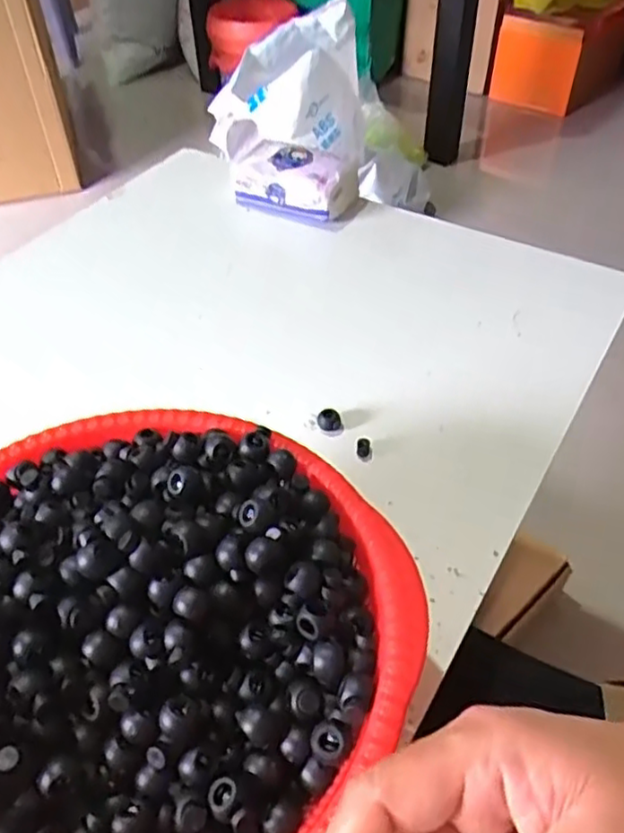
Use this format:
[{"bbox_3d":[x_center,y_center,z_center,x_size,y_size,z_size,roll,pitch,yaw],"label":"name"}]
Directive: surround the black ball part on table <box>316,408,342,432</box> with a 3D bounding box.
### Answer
[{"bbox_3d":[0.012,0.003,0.456,0.016,0.012,0.012,5,46,6],"label":"black ball part on table"}]

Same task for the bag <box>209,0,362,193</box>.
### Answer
[{"bbox_3d":[-0.049,-0.682,1.380,0.323,0.218,0.246,-2,46,-1],"label":"bag"}]

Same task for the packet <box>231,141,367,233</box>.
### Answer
[{"bbox_3d":[-0.017,-0.231,0.656,0.125,0.048,0.057,21,50,20],"label":"packet"}]

